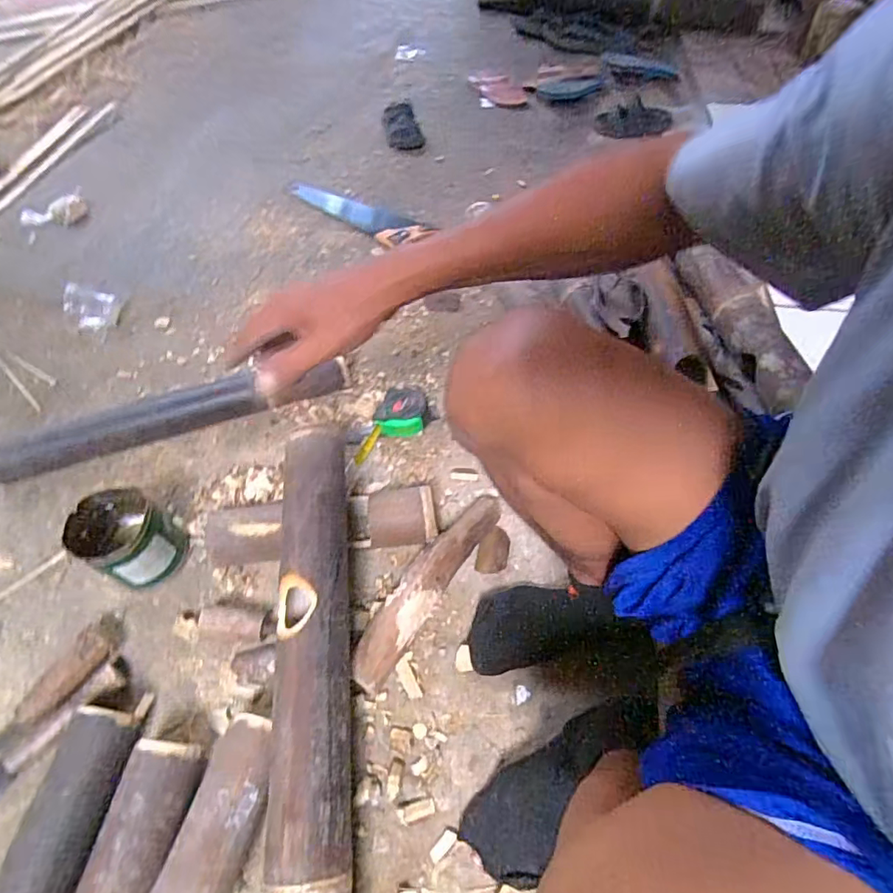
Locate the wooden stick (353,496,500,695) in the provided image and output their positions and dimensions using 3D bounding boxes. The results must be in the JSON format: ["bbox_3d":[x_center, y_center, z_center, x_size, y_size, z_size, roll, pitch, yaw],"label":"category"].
[{"bbox_3d":[-0.027,0.180,0.691,0.063,0.046,0.293,31,60,16],"label":"wooden stick"}]

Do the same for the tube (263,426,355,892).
[{"bbox_3d":[-0.140,0.269,0.548,0.077,0.088,0.646,-5,56,-5],"label":"tube"}]

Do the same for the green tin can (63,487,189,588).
[{"bbox_3d":[-0.412,0.121,0.679,0.102,0.110,0.095,1,56,-1],"label":"green tin can"}]

